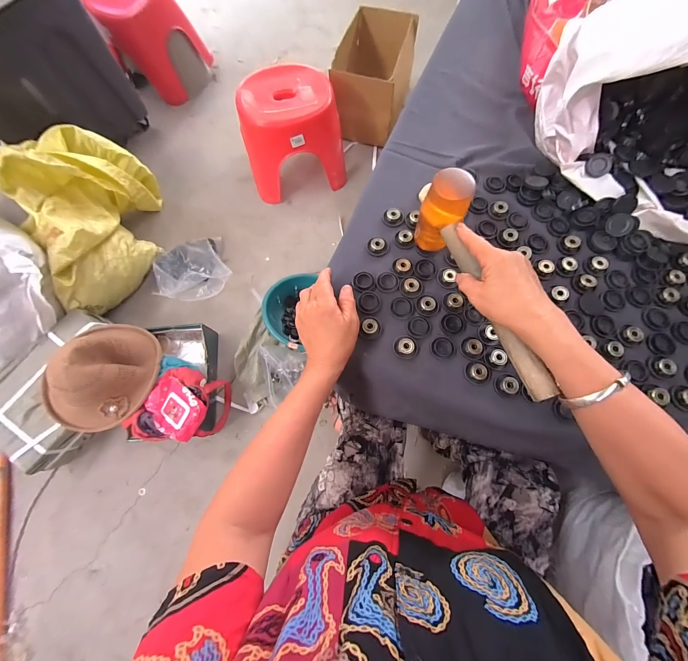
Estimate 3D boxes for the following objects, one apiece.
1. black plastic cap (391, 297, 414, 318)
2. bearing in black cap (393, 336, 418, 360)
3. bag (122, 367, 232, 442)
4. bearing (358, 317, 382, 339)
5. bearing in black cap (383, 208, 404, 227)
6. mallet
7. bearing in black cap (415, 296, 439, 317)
[{"bbox_3d":[0.083,-0.033,0.420,0.031,0.005,0.029,17,74,5],"label":"black plastic cap"},{"bbox_3d":[0.087,0.022,0.409,0.033,0.013,0.032,0,73,1],"label":"bearing in black cap"},{"bbox_3d":[-0.435,0.201,0.795,0.201,0.142,0.182,7,74,3],"label":"bag"},{"bbox_3d":[0.037,-0.005,0.402,0.029,0.012,0.028,0,73,1],"label":"bearing"},{"bbox_3d":[0.081,-0.184,0.471,0.034,0.012,0.029,-25,75,-7],"label":"bearing in black cap"},{"bbox_3d":[0.172,-0.051,0.374,0.050,0.103,0.281,-20,78,-5],"label":"mallet"},{"bbox_3d":[0.120,-0.036,0.420,0.033,0.007,0.028,16,74,5],"label":"bearing in black cap"}]

